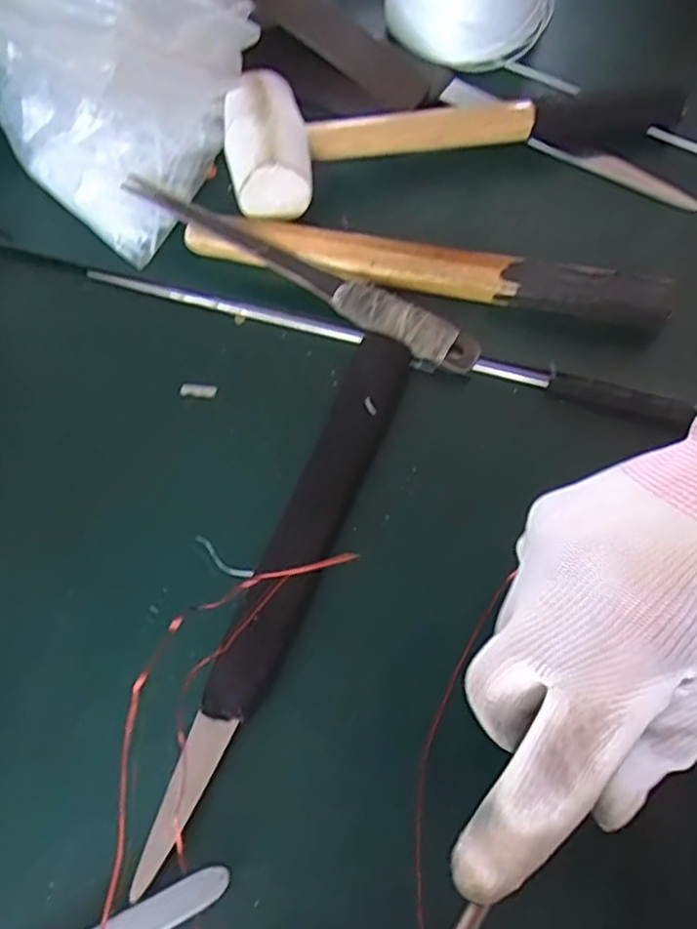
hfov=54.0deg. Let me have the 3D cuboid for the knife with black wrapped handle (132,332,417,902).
[{"bbox_3d":[-0.029,0.051,0.315,0.029,0.021,0.257,20,71,10],"label":"knife with black wrapped handle"}]

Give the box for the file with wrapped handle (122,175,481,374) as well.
[{"bbox_3d":[-0.027,-0.104,0.367,0.209,0.020,0.023,28,72,12],"label":"file with wrapped handle"}]

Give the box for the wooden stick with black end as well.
[{"bbox_3d":[0.039,-0.104,0.364,0.251,0.022,0.022,10,69,6],"label":"wooden stick with black end"}]

